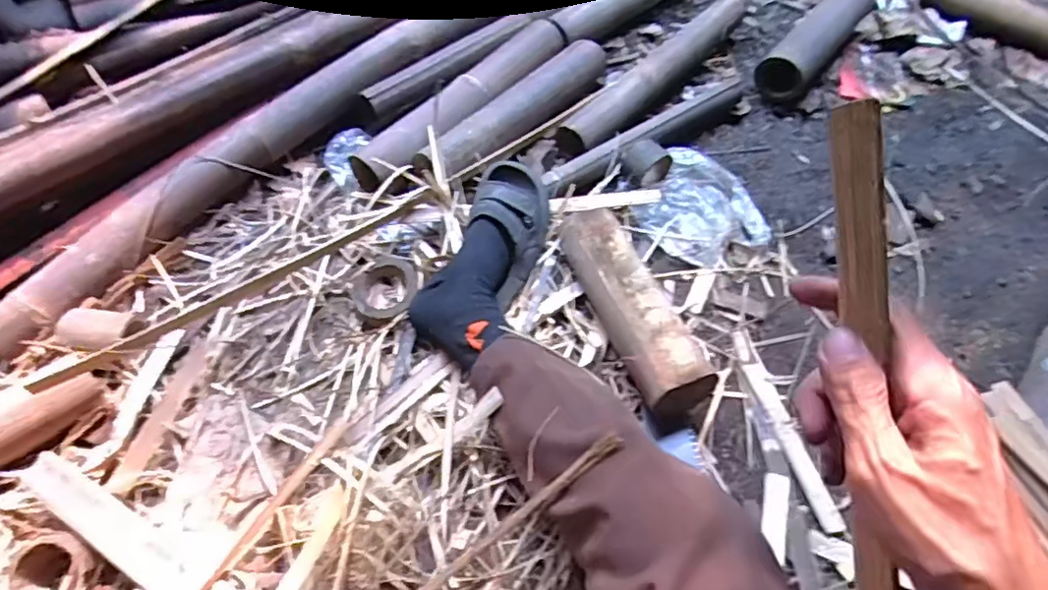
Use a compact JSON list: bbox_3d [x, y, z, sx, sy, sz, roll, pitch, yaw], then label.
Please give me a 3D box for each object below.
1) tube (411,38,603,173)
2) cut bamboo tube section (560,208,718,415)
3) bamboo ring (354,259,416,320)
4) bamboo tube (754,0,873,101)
[{"bbox_3d":[-0.010,-0.289,0.957,0.084,0.065,0.421,33,64,24],"label":"tube"},{"bbox_3d":[0.133,0.008,0.752,0.090,0.077,0.291,-17,56,-8],"label":"cut bamboo tube section"},{"bbox_3d":[-0.183,-0.010,0.800,0.086,0.026,0.085,-2,55,3],"label":"bamboo ring"},{"bbox_3d":[0.535,-0.466,1.079,0.080,0.081,0.350,33,63,24],"label":"bamboo tube"}]

